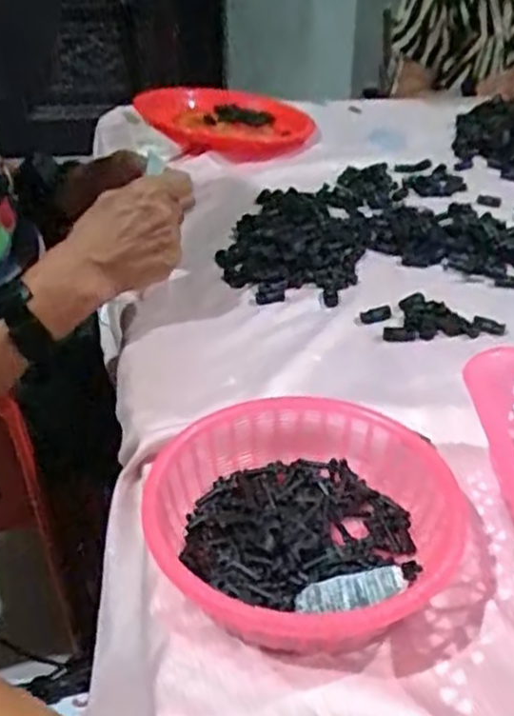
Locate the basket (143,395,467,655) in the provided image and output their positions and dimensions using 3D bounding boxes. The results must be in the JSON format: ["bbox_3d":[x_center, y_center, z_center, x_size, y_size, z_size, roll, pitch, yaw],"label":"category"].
[{"bbox_3d":[0.024,0.092,0.412,0.155,0.051,0.167,1,34,-1],"label":"basket"}]

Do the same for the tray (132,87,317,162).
[{"bbox_3d":[-0.040,-0.361,1.081,0.239,0.045,0.228,-9,36,-16],"label":"tray"}]

